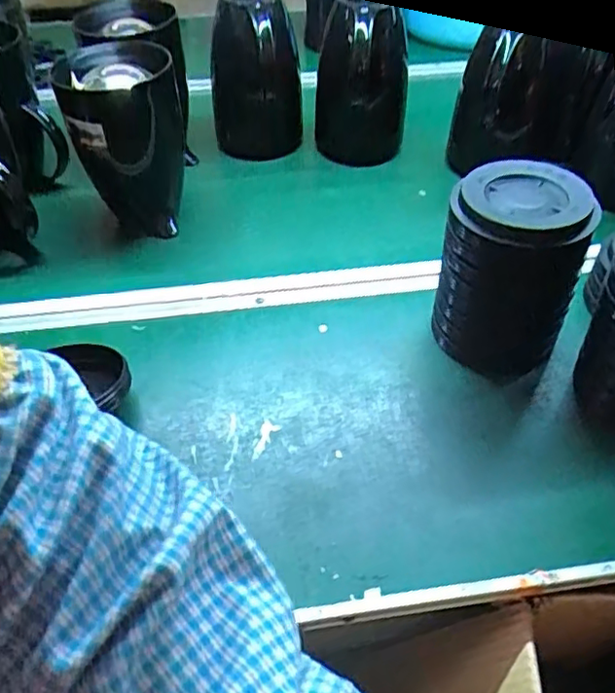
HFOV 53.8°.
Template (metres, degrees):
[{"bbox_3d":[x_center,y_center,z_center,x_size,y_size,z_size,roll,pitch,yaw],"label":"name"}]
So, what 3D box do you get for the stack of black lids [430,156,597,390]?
[{"bbox_3d":[0.188,-0.070,0.577,0.120,0.162,0.120,9,46,9],"label":"stack of black lids"}]

